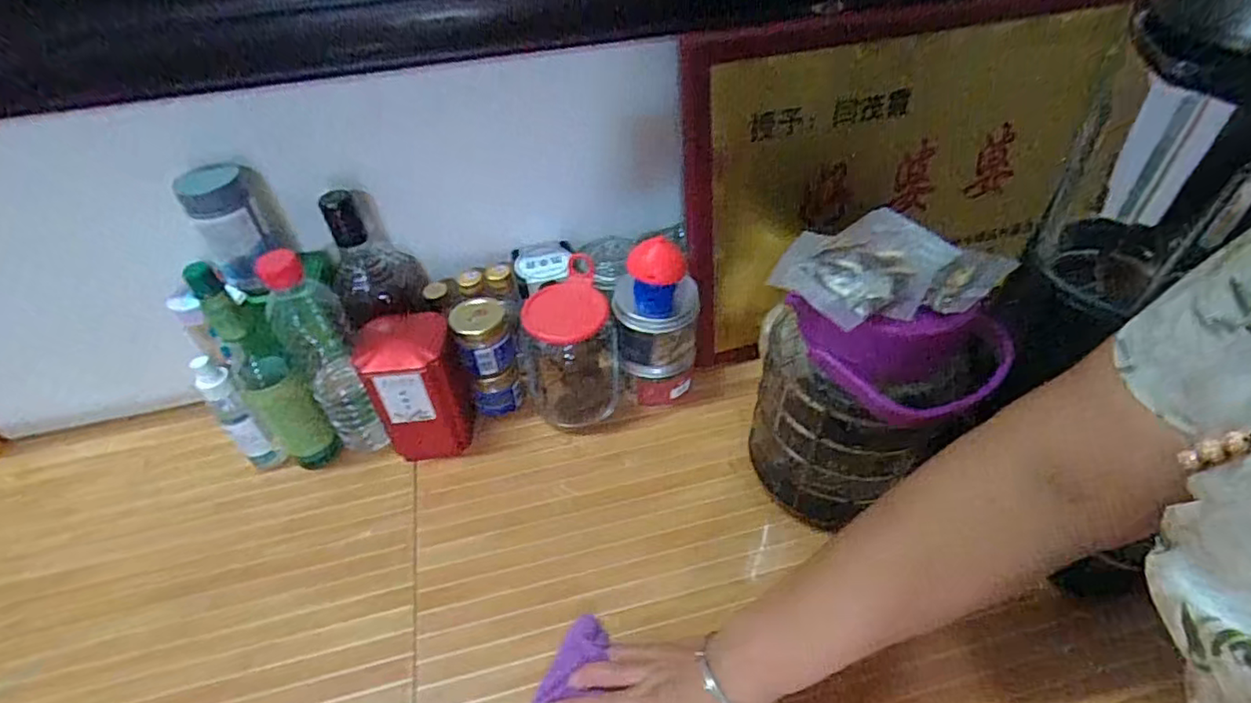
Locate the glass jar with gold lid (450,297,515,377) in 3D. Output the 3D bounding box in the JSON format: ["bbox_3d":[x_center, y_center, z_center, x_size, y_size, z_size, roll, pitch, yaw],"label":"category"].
[{"bbox_3d":[-0.144,-0.018,0.615,0.055,0.065,0.057,-19,47,-16],"label":"glass jar with gold lid"}]

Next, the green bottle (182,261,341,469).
[{"bbox_3d":[-0.336,0.020,0.565,0.065,0.235,0.054,31,54,30],"label":"green bottle"}]

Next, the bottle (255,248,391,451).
[{"bbox_3d":[-0.280,0.006,0.576,0.059,0.228,0.065,-29,50,-24],"label":"bottle"}]

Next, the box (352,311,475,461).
[{"bbox_3d":[-0.203,0.035,0.610,0.092,0.135,0.087,-17,46,-13],"label":"box"}]

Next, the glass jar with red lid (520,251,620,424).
[{"bbox_3d":[-0.061,-0.003,0.628,0.093,0.140,0.098,-2,45,2],"label":"glass jar with red lid"}]

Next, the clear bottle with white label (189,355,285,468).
[{"bbox_3d":[-0.374,0.065,0.589,0.032,0.146,0.031,28,53,28],"label":"clear bottle with white label"}]

